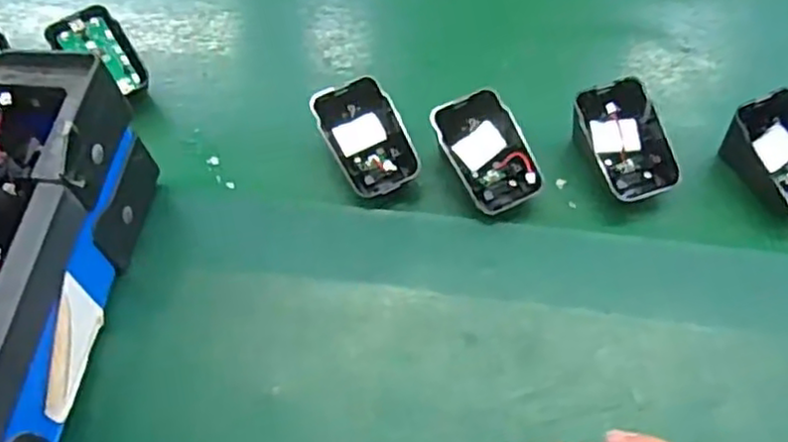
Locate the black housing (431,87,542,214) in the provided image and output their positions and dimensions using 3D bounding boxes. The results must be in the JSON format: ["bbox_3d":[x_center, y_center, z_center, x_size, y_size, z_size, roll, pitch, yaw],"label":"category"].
[{"bbox_3d":[0.053,-0.040,0.396,0.044,0.022,0.067,-31,90,-12],"label":"black housing"}]

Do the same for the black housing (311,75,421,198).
[{"bbox_3d":[-0.017,-0.049,0.403,0.044,0.014,0.069,-32,93,-12],"label":"black housing"}]

